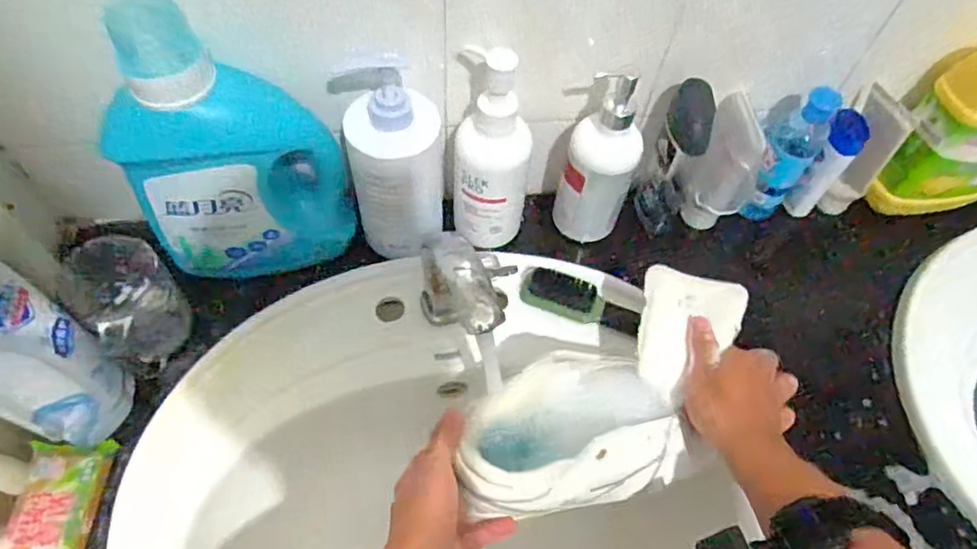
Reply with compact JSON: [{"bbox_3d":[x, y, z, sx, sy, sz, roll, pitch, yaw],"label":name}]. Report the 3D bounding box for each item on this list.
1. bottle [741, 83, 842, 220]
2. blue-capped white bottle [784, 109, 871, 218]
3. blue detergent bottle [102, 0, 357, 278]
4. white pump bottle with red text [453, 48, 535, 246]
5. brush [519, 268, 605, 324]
[{"bbox_3d":[0.307,-0.120,0.619,0.054,0.147,0.054,11,59,2],"label":"bottle"},{"bbox_3d":[0.354,-0.113,0.642,0.041,0.129,0.034,36,63,17],"label":"blue-capped white bottle"},{"bbox_3d":[-0.212,-0.096,0.513,0.167,0.249,0.078,-13,61,-12],"label":"blue detergent bottle"},{"bbox_3d":[0.006,-0.104,0.549,0.070,0.201,0.057,4,59,-2],"label":"white pump bottle with red text"},{"bbox_3d":[0.074,0.020,0.596,0.080,0.034,0.037,20,59,8],"label":"brush"}]

